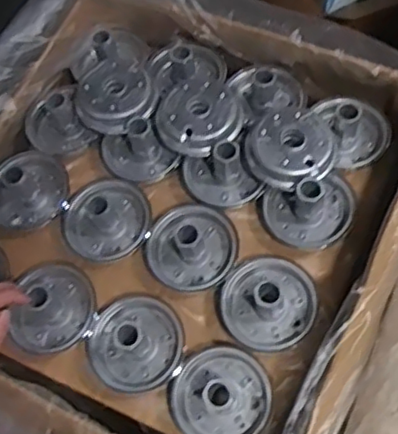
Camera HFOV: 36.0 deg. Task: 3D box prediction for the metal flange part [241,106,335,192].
[{"bbox_3d":[0.094,-0.067,0.626,0.088,0.050,0.082,-1,63,3],"label":"metal flange part"}]

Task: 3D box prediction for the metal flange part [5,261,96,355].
[{"bbox_3d":[-0.148,0.085,0.609,0.085,0.051,0.090,-1,63,3],"label":"metal flange part"}]

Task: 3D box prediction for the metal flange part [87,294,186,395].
[{"bbox_3d":[-0.061,0.116,0.573,0.089,0.049,0.088,-2,62,4],"label":"metal flange part"}]

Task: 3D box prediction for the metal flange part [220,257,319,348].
[{"bbox_3d":[0.066,0.075,0.571,0.086,0.040,0.085,-1,63,3],"label":"metal flange part"}]

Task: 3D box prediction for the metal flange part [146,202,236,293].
[{"bbox_3d":[-0.008,0.025,0.603,0.092,0.043,0.086,-2,62,4],"label":"metal flange part"}]

